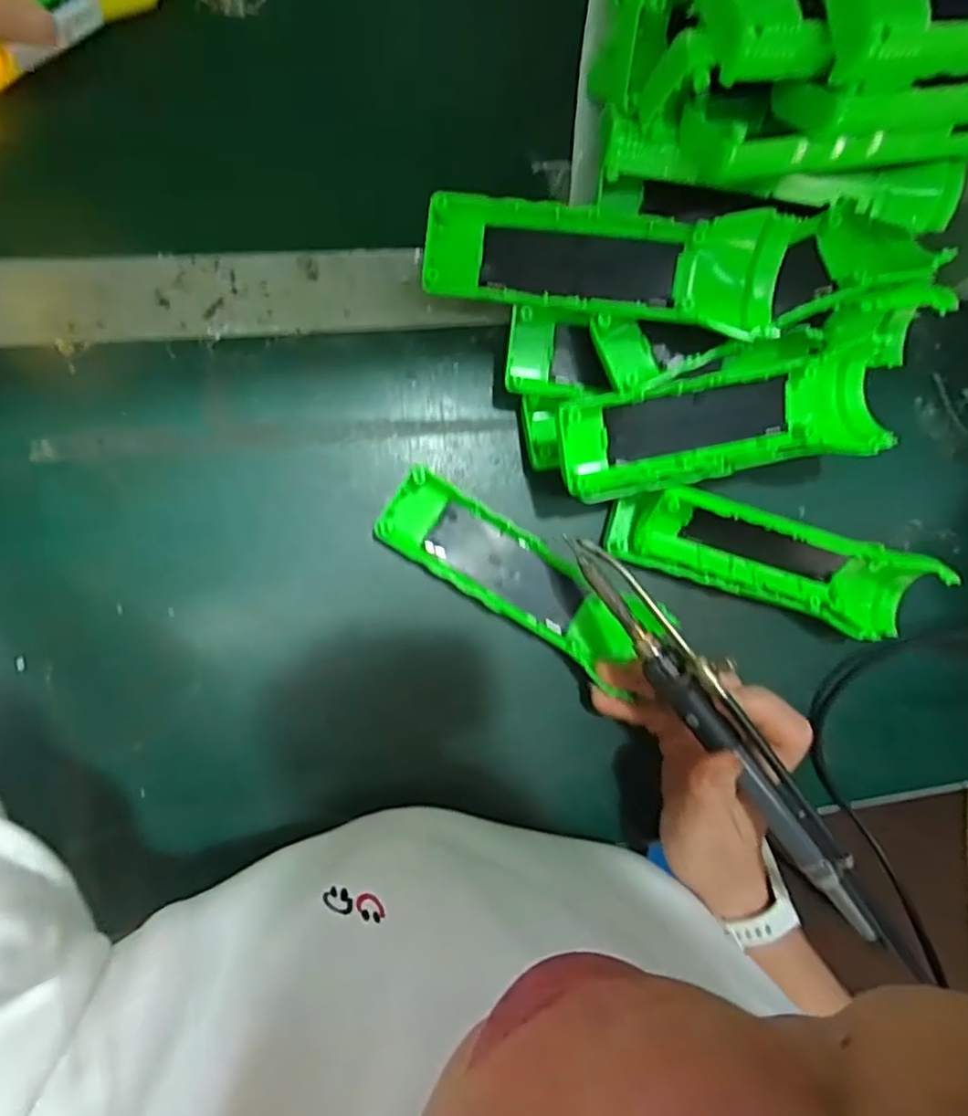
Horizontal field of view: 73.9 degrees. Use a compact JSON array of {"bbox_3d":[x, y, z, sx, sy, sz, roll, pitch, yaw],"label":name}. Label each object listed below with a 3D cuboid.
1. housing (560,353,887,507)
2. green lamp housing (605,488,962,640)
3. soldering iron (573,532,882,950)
[{"bbox_3d":[0.117,-0.064,0.314,0.160,0.025,0.049,-11,92,-10],"label":"housing"},{"bbox_3d":[0.156,0.004,0.350,0.174,0.043,0.049,14,90,-9],"label":"green lamp housing"},{"bbox_3d":[0.107,0.074,0.285,0.021,0.022,0.203,-35,82,-6],"label":"soldering iron"}]

